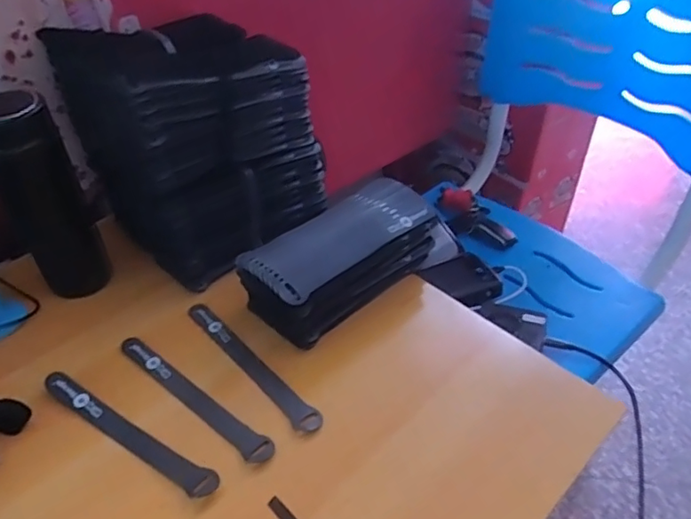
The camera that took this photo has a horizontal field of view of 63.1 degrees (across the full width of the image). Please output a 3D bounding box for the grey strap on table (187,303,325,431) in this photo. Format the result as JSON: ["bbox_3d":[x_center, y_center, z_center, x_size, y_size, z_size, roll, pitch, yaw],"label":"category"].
[{"bbox_3d":[-0.093,0.096,0.536,0.022,0.004,0.196,-33,51,-29],"label":"grey strap on table"}]

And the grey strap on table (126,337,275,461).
[{"bbox_3d":[-0.141,0.121,0.505,0.196,0.004,0.022,28,50,28],"label":"grey strap on table"}]

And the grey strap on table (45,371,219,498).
[{"bbox_3d":[-0.186,0.144,0.476,0.193,0.007,0.023,23,48,25],"label":"grey strap on table"}]

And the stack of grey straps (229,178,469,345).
[{"bbox_3d":[0.001,-0.005,0.586,0.217,0.076,0.095,-33,51,-29],"label":"stack of grey straps"}]

